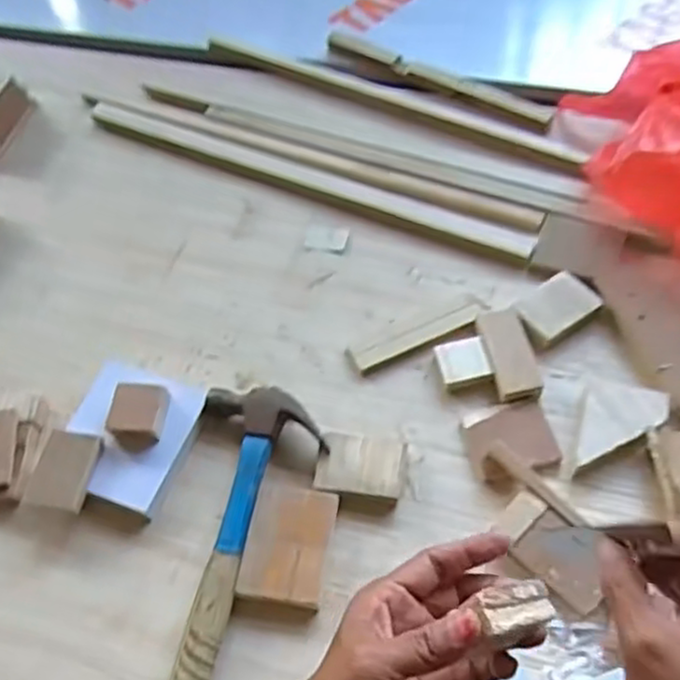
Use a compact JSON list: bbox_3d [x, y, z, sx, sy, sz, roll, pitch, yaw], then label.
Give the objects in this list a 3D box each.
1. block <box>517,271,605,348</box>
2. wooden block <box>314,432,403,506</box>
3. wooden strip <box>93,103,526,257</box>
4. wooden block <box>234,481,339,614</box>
[{"bbox_3d":[0.188,-0.027,0.620,0.066,0.013,0.045,-33,61,-15],"label":"block"},{"bbox_3d":[0.016,0.102,0.561,0.065,0.017,0.054,7,55,9],"label":"wooden block"},{"bbox_3d":[-0.047,-0.173,0.753,0.516,0.013,0.034,22,62,18],"label":"wooden strip"},{"bbox_3d":[-0.037,0.152,0.534,0.061,0.023,0.090,6,55,8],"label":"wooden block"}]

